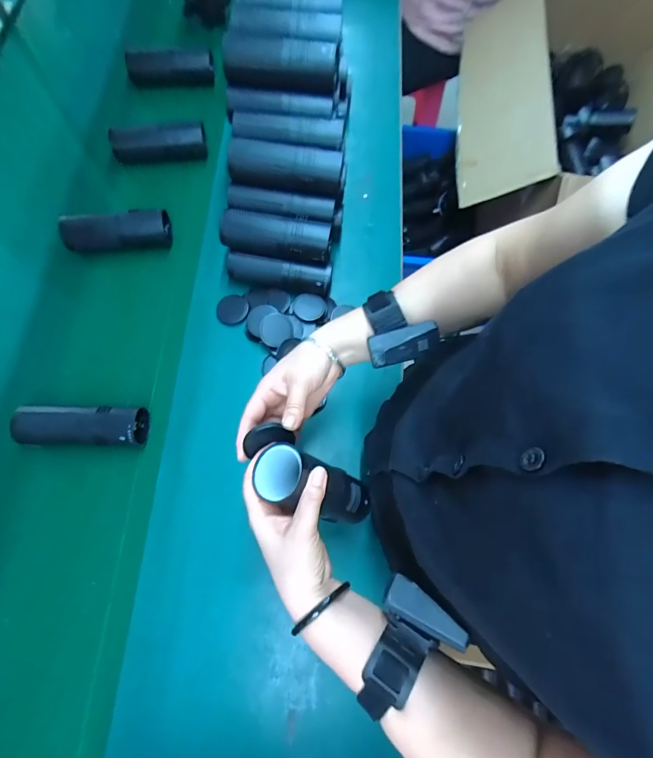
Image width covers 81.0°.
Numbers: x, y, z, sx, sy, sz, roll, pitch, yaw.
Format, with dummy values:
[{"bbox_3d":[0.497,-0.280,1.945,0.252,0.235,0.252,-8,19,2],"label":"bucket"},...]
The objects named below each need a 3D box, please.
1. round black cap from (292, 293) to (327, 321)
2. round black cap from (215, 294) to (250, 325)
[{"bbox_3d":[-0.028,-0.114,0.610,0.050,0.006,0.045,5,72,-1],"label":"round black cap"},{"bbox_3d":[-0.152,-0.111,0.619,0.047,0.014,0.051,1,72,-2],"label":"round black cap"}]

